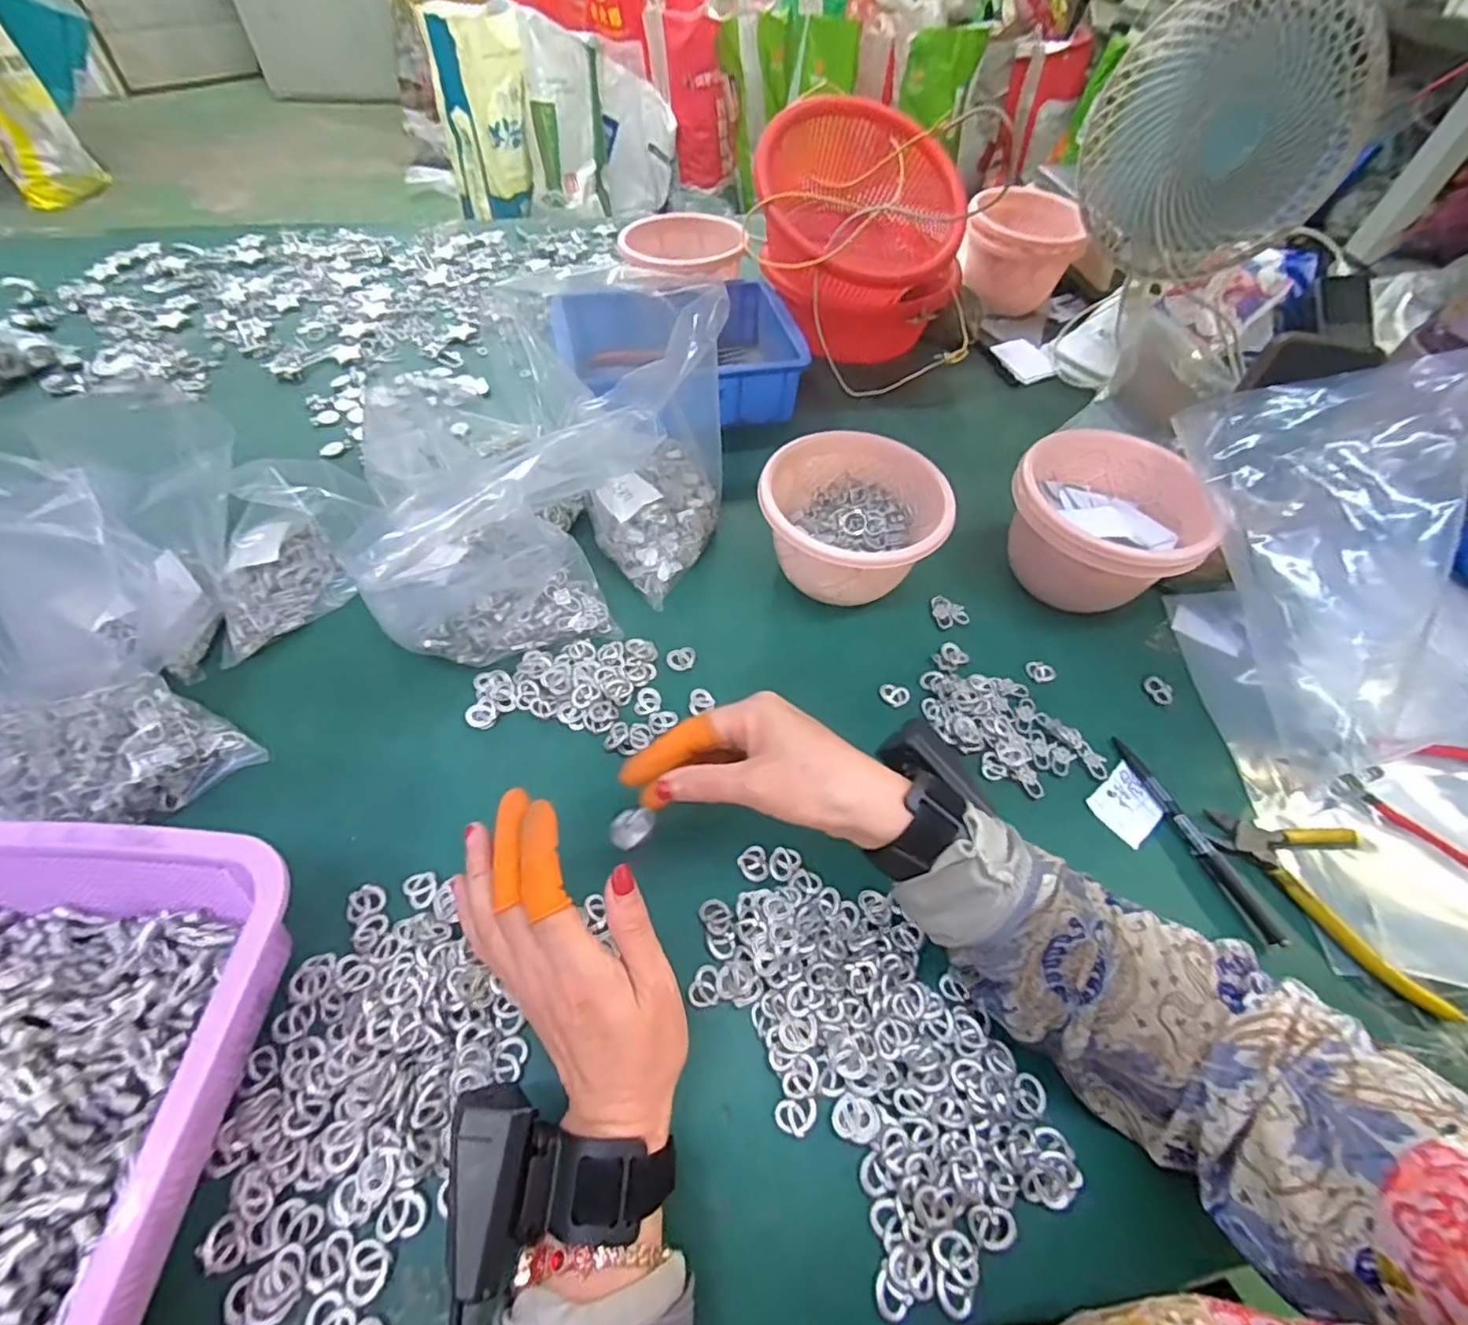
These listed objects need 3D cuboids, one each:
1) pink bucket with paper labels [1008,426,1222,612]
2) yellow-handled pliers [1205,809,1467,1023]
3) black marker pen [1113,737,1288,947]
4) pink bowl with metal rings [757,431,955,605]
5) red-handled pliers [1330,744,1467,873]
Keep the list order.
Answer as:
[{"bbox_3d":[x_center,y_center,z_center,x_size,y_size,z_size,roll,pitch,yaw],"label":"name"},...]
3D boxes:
[{"bbox_3d":[0.300,-0.111,0.522,0.141,0.098,0.143,2,55,-3],"label":"pink bucket with paper labels"},{"bbox_3d":[0.392,0.145,0.403,0.070,0.018,0.151,-34,64,-24],"label":"yellow-handled pliers"},{"bbox_3d":[0.311,0.116,0.423,0.013,0.009,0.147,-14,57,-13],"label":"black marker pen"},{"bbox_3d":[0.092,-0.113,0.516,0.133,0.085,0.134,2,55,-3],"label":"pink bowl with metal rings"},{"bbox_3d":[0.516,0.092,0.451,0.123,0.014,0.121,40,62,22],"label":"red-handled pliers"}]

